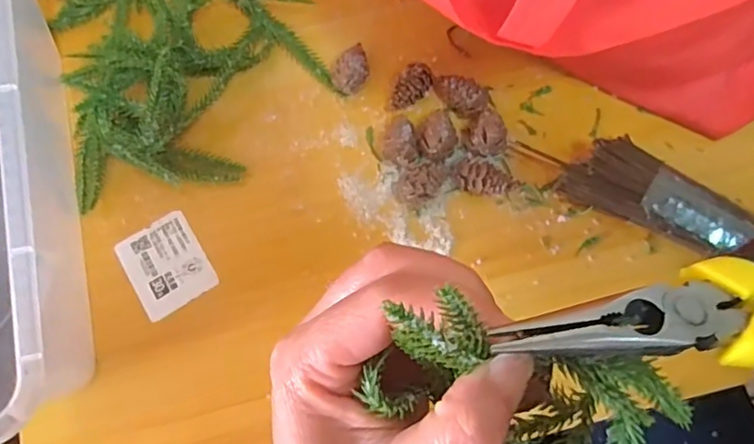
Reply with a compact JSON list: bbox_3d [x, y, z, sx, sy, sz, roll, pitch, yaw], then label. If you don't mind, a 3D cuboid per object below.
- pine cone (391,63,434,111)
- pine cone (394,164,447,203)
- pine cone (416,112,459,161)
[{"bbox_3d":[0.023,-0.087,0.381,0.019,0.019,0.032,33,80,11],"label":"pine cone"},{"bbox_3d":[0.030,-0.023,0.363,0.033,0.021,0.023,-15,75,0],"label":"pine cone"},{"bbox_3d":[0.040,-0.055,0.368,0.028,0.021,0.031,-22,75,-2],"label":"pine cone"}]

